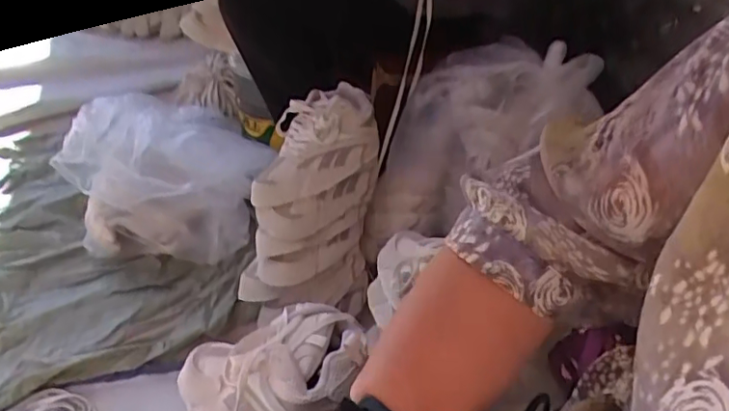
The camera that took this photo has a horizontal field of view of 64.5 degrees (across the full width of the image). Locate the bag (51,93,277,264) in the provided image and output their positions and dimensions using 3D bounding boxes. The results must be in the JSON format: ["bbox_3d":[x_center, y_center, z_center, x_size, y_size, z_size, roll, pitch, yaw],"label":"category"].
[{"bbox_3d":[-0.381,-0.077,1.104,0.343,0.172,0.354,-19,46,-24],"label":"bag"}]

